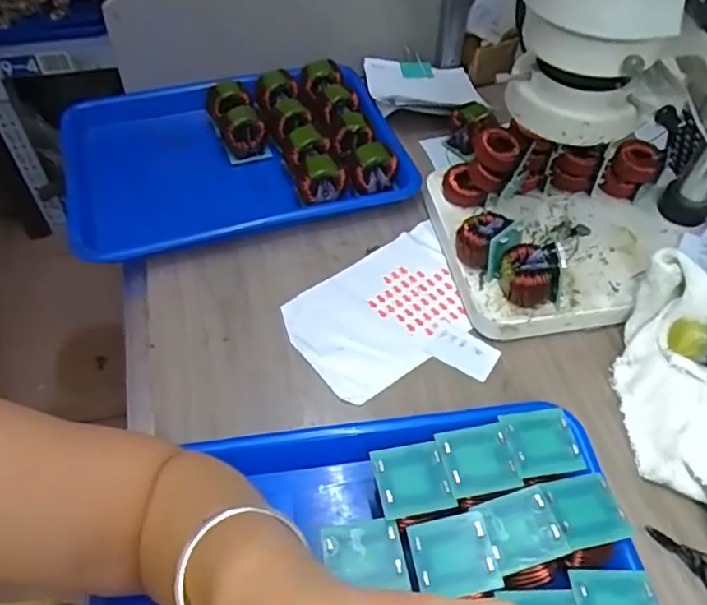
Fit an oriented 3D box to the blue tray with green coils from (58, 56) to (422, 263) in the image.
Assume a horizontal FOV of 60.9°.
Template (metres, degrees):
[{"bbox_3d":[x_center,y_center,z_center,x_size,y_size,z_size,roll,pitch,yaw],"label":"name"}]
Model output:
[{"bbox_3d":[-0.119,-0.150,0.607,0.329,0.049,0.236,-11,52,-10],"label":"blue tray with green coils"}]

